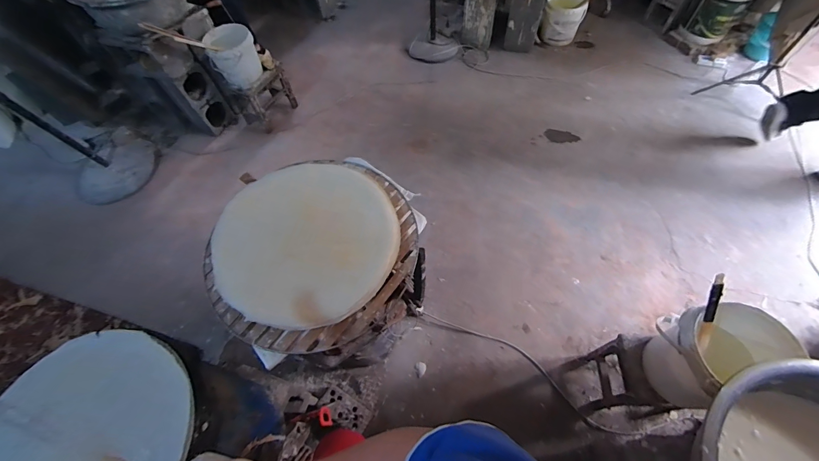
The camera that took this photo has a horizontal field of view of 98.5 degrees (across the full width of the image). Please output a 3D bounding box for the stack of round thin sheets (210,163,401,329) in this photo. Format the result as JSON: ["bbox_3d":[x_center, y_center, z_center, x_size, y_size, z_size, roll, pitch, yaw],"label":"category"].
[{"bbox_3d":[-0.222,0.018,0.759,0.384,0.052,0.365,13,62,10],"label":"stack of round thin sheets"}]

